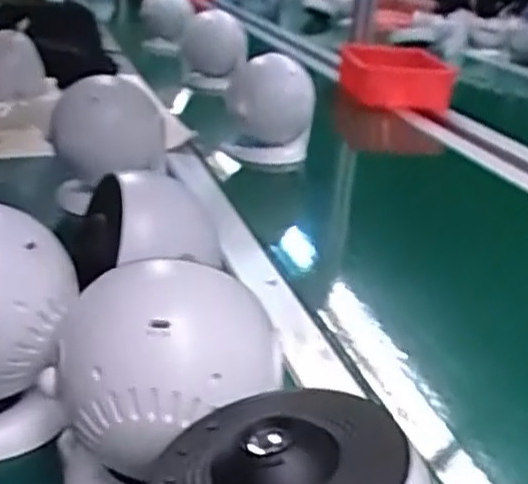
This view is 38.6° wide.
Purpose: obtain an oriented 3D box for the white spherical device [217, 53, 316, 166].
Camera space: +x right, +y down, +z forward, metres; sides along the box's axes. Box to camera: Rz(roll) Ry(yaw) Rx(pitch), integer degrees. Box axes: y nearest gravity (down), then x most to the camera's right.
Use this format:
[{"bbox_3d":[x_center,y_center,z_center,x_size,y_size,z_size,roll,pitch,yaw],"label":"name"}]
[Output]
[{"bbox_3d":[0.005,-0.171,1.014,0.124,0.138,0.121,4,23,0],"label":"white spherical device"}]

